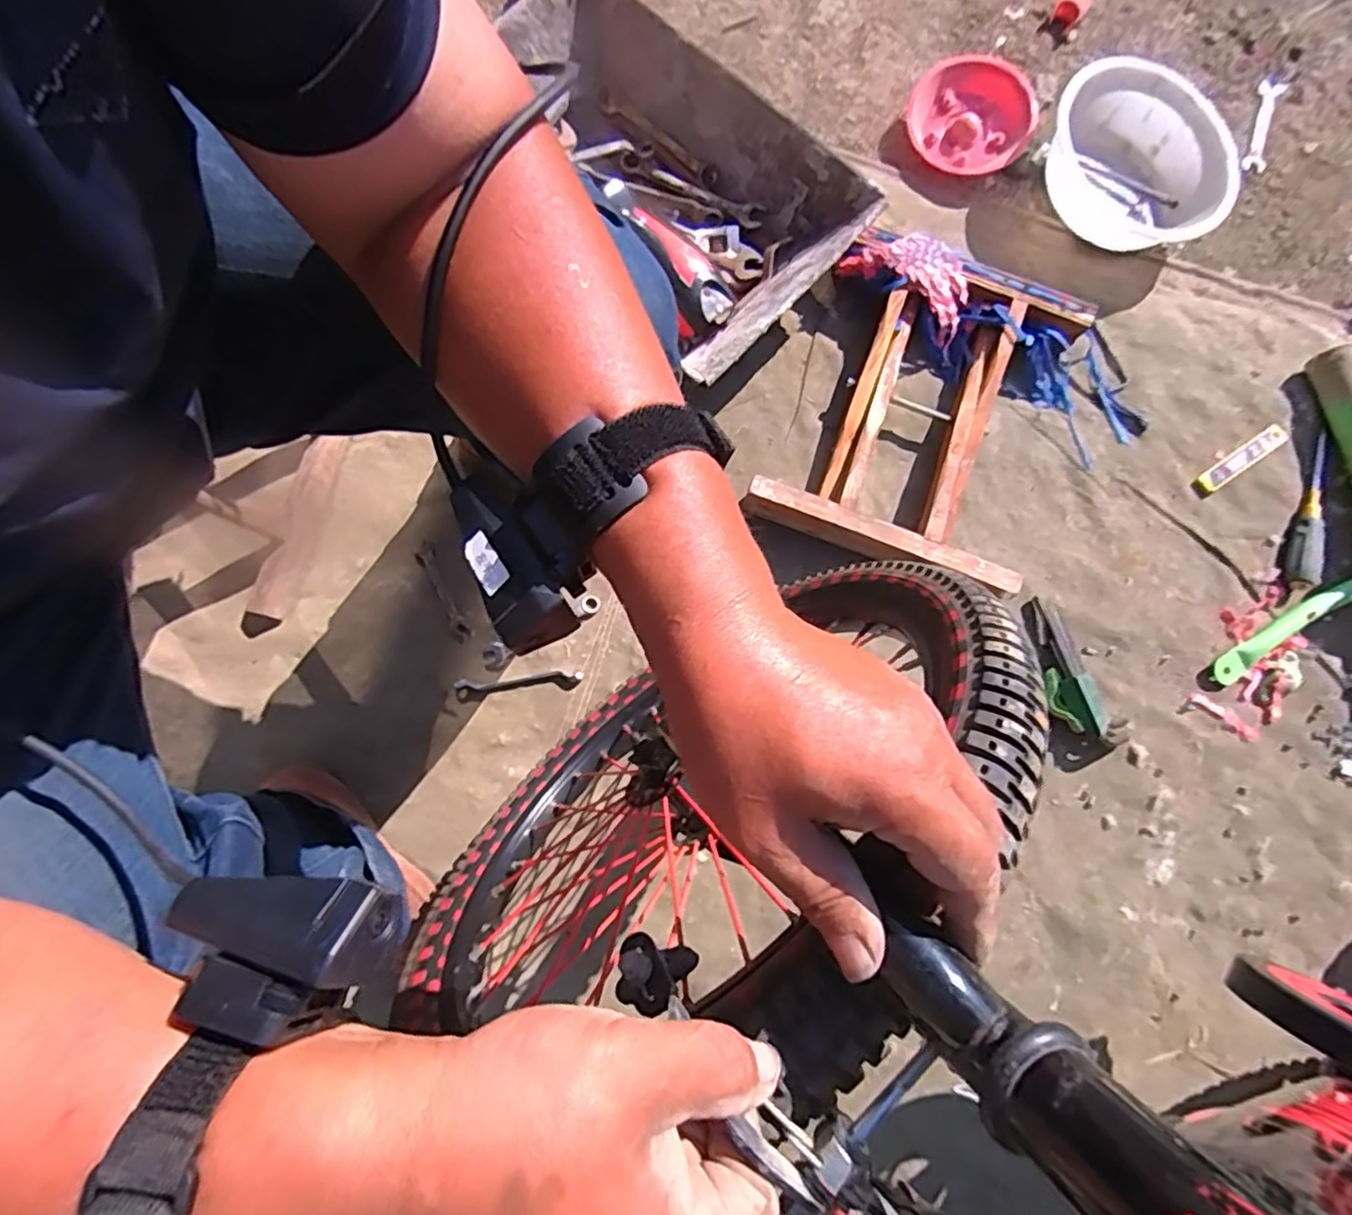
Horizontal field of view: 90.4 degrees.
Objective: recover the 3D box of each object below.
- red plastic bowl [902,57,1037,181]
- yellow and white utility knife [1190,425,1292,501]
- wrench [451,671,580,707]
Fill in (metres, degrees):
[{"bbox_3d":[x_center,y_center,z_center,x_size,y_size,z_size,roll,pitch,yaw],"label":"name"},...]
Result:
[{"bbox_3d":[0.403,-0.673,0.920,0.161,0.065,0.155,0,79,-1],"label":"red plastic bowl"},{"bbox_3d":[0.695,-0.182,0.827,0.148,0.009,0.025,-34,82,-7],"label":"yellow and white utility knife"},{"bbox_3d":[-0.175,0.088,0.748,0.138,0.009,0.028,-6,79,-2],"label":"wrench"}]

